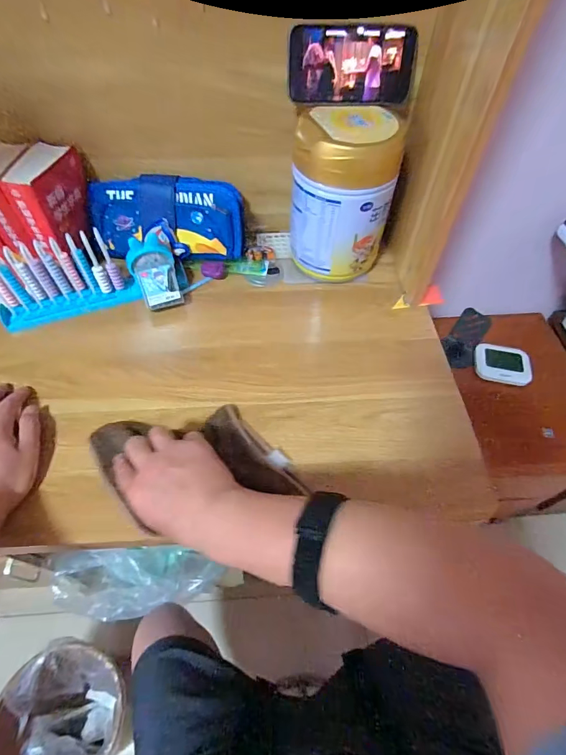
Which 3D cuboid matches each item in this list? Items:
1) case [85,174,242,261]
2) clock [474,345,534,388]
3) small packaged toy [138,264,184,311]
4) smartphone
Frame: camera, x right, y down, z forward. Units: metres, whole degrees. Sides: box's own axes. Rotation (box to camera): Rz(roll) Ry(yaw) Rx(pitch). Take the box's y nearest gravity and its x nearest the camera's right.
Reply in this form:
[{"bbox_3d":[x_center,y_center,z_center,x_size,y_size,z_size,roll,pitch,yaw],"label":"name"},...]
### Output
[{"bbox_3d":[-0.162,-0.230,0.559,0.218,0.111,0.075,1,21,5],"label":"case"},{"bbox_3d":[0.451,-0.026,0.785,0.105,0.013,0.072,13,95,19],"label":"clock"},{"bbox_3d":[-0.164,-0.121,0.515,0.047,0.016,0.054,-17,102,-14],"label":"small packaged toy"},{"bbox_3d":[0.079,-0.357,0.439,0.142,0.068,0.007,-2,38,-2],"label":"smartphone"}]

